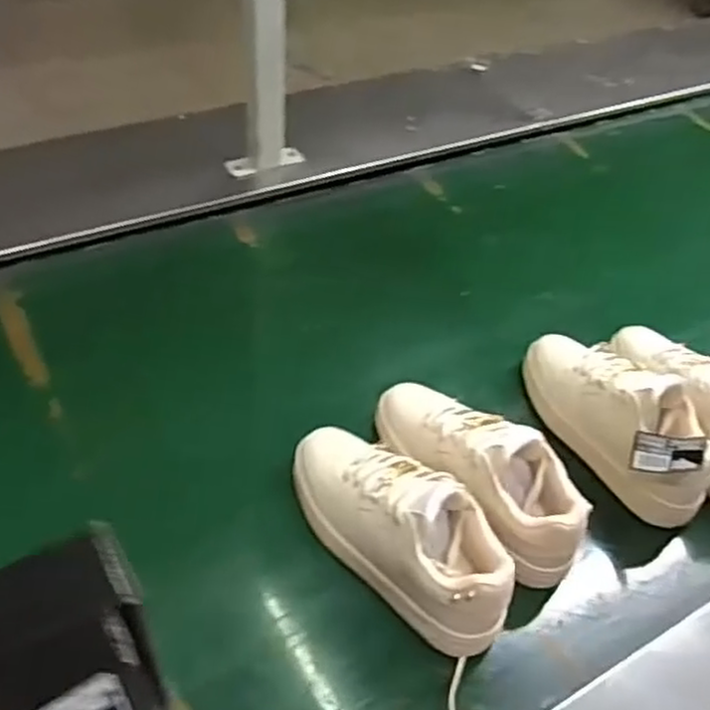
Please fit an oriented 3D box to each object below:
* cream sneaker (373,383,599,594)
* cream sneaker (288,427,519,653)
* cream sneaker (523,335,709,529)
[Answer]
[{"bbox_3d":[0.118,0.106,0.724,0.093,0.115,0.247,-26,55,-30],"label":"cream sneaker"},{"bbox_3d":[0.036,0.150,0.670,0.087,0.127,0.247,-31,57,-33],"label":"cream sneaker"},{"bbox_3d":[0.282,0.056,0.800,0.101,0.113,0.242,-17,50,-23],"label":"cream sneaker"}]

